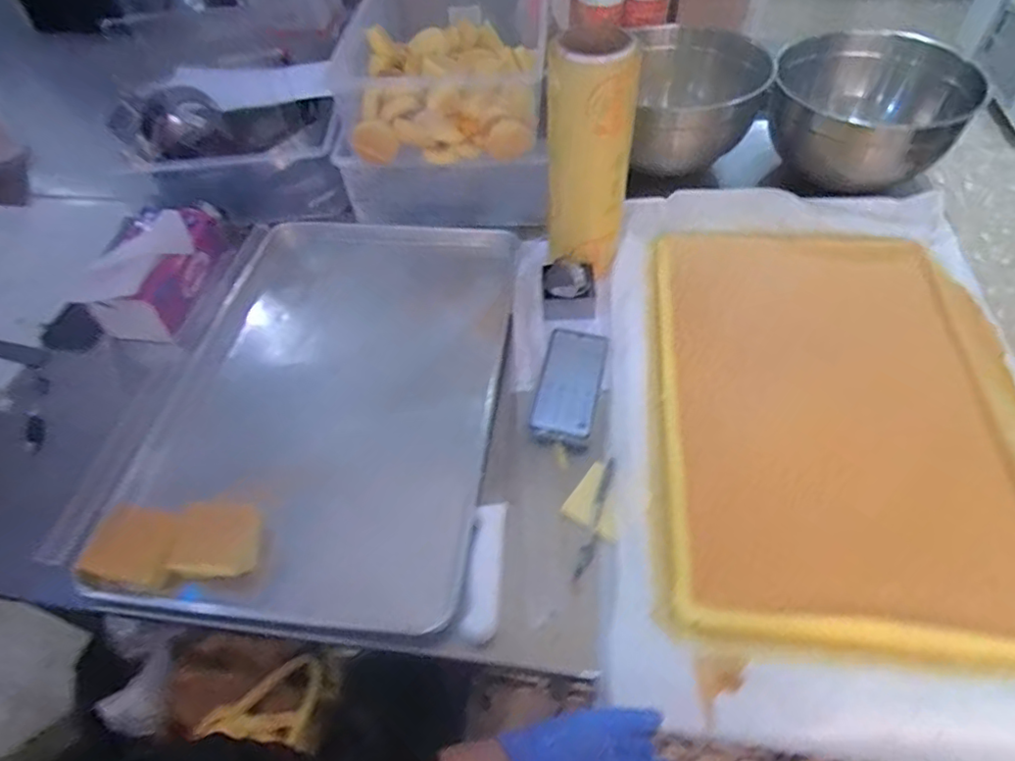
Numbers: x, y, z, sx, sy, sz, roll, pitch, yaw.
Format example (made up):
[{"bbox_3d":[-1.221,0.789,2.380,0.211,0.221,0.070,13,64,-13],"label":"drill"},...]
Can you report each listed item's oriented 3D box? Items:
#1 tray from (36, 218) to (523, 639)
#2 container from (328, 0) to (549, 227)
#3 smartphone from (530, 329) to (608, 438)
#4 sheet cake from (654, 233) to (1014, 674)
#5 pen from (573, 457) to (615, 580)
[{"bbox_3d":[-0.230,-0.002,0.782,0.450,0.049,0.618,5,53,8],"label":"tray"},{"bbox_3d":[-0.097,-0.485,1.018,0.320,0.230,0.462,1,52,5],"label":"container"},{"bbox_3d":[0.079,-0.001,0.749,0.073,0.008,0.152,10,54,11],"label":"smartphone"},{"bbox_3d":[0.382,0.024,0.697,0.399,0.043,0.561,3,53,6],"label":"sheet cake"},{"bbox_3d":[0.096,0.144,0.638,0.014,0.008,0.139,15,55,15],"label":"pen"}]

